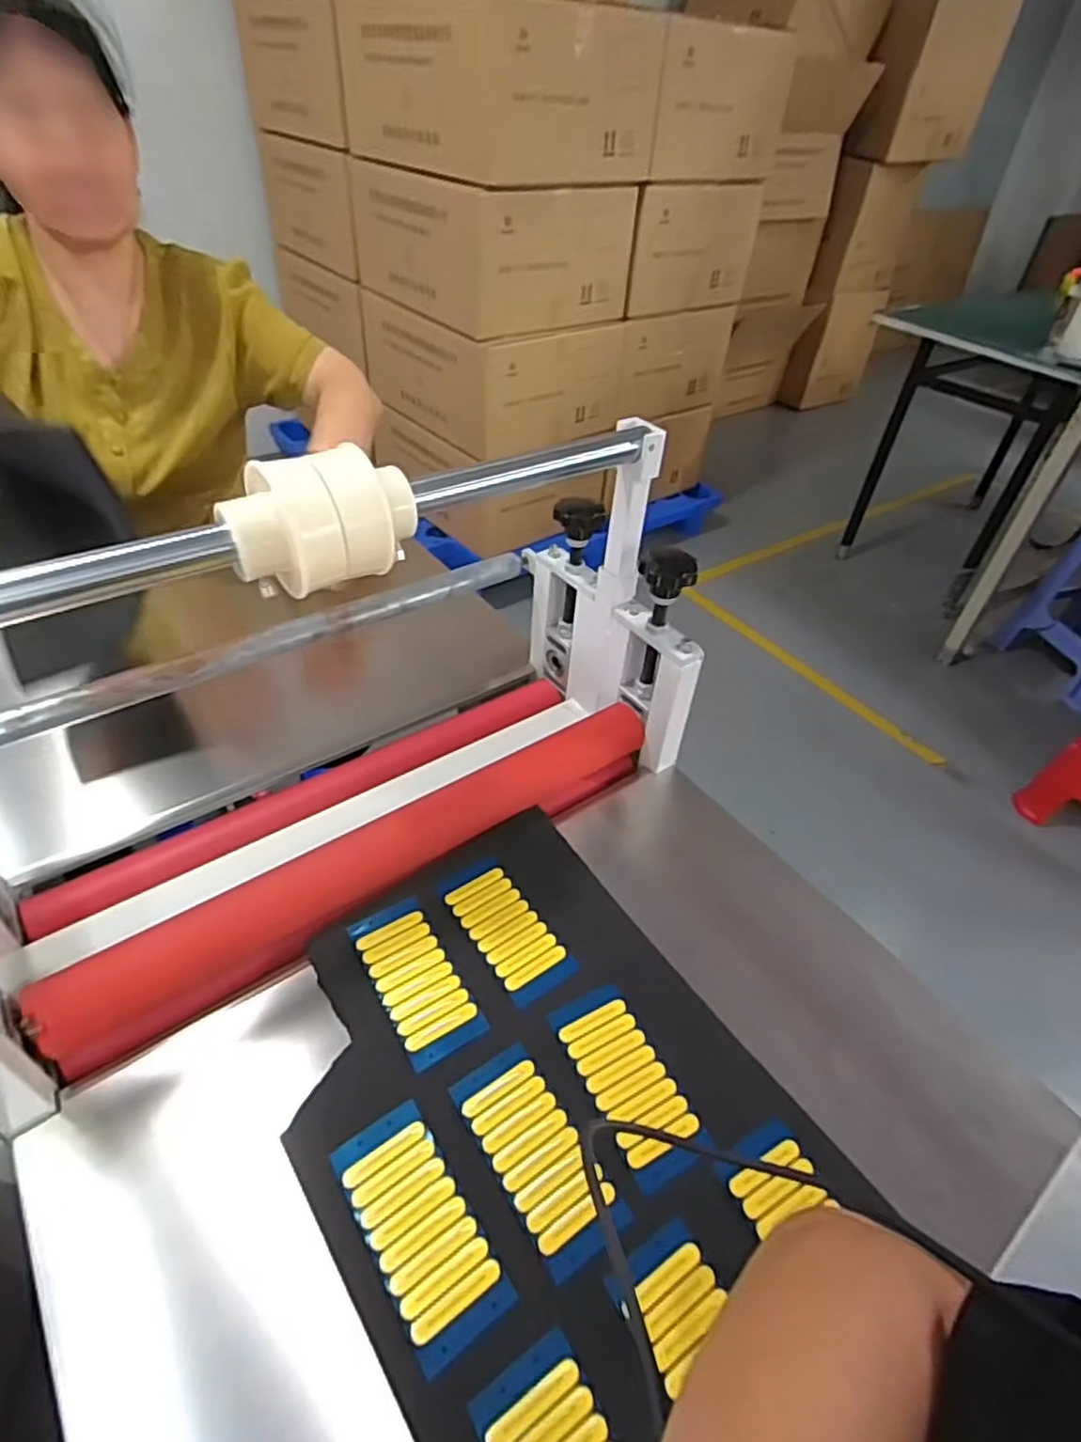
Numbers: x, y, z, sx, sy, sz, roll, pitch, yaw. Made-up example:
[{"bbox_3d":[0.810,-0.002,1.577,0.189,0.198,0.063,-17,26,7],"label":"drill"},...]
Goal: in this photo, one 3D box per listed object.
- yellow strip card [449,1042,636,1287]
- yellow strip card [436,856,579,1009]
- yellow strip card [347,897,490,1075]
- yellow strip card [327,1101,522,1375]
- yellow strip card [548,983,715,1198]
[{"bbox_3d":[-0.002,0.266,0.428,0.055,0.007,0.122,-23,50,-27],"label":"yellow strip card"},{"bbox_3d":[-0.028,0.159,0.539,0.055,0.005,0.121,-24,51,-28],"label":"yellow strip card"},{"bbox_3d":[-0.091,0.188,0.505,0.055,0.007,0.121,-21,49,-26],"label":"yellow strip card"},{"bbox_3d":[-0.070,0.291,0.402,0.055,0.004,0.123,-24,50,-28],"label":"yellow strip card"},{"bbox_3d":[0.059,0.239,0.461,0.054,0.006,0.121,-17,48,-23],"label":"yellow strip card"}]

